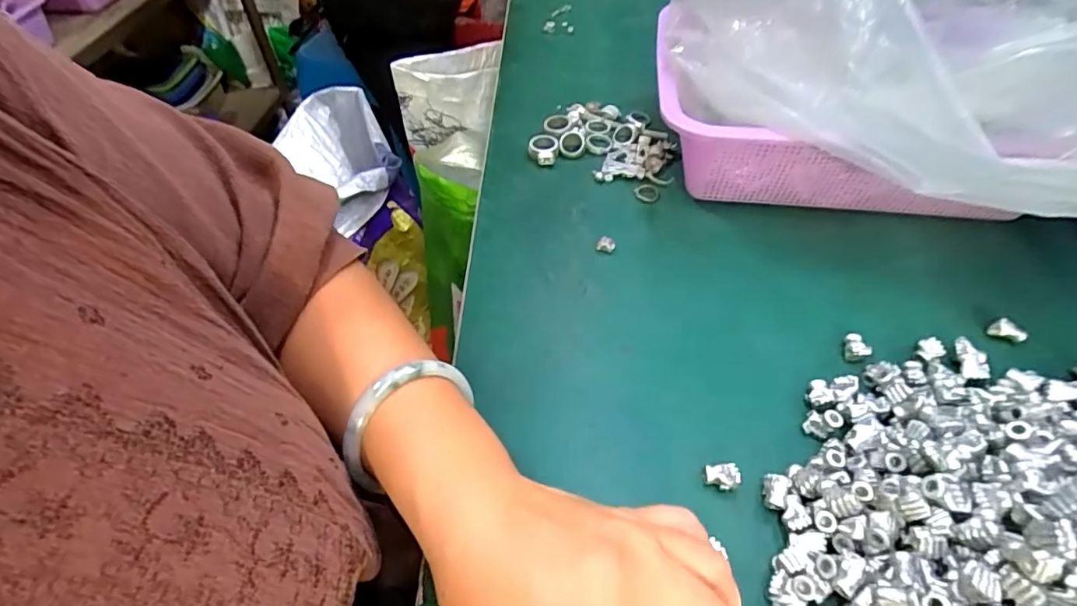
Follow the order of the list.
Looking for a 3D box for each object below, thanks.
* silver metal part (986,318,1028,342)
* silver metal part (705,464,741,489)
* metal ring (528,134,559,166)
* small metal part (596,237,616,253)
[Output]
[{"bbox_3d":[0.289,0.018,0.338,0.011,0.008,0.018,-29,53,-20],"label":"silver metal part"},{"bbox_3d":[0.095,0.090,0.283,0.016,0.013,0.011,1,49,4],"label":"silver metal part"},{"bbox_3d":[0.004,-0.132,0.477,0.025,0.017,0.027,-2,49,1],"label":"metal ring"},{"bbox_3d":[0.050,-0.044,0.405,0.013,0.007,0.012,10,50,12],"label":"small metal part"}]

